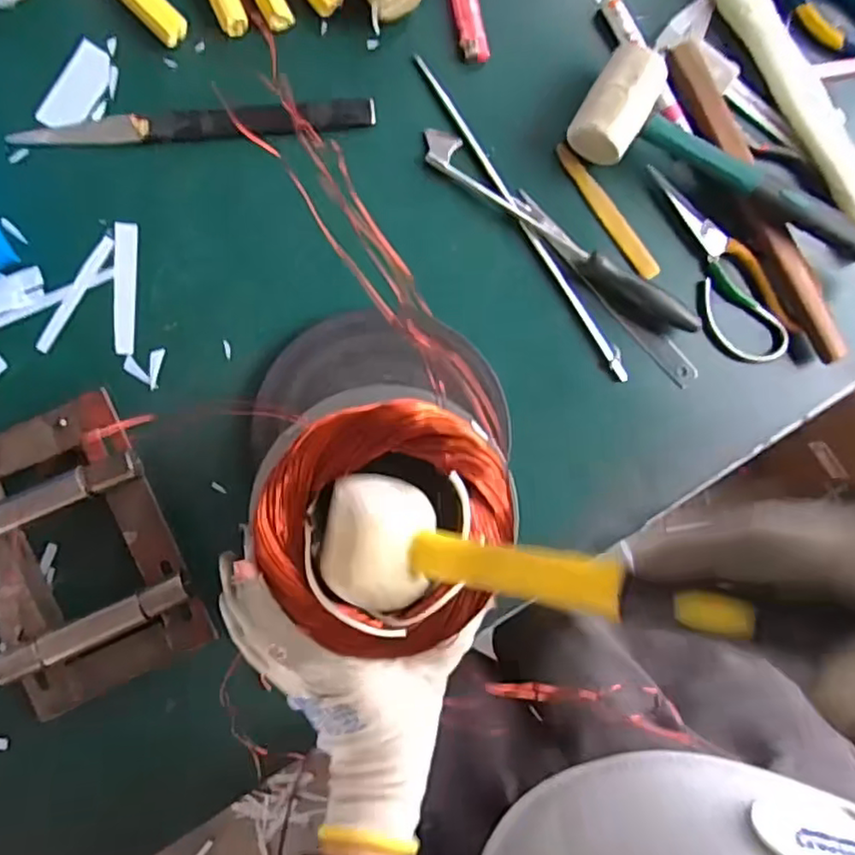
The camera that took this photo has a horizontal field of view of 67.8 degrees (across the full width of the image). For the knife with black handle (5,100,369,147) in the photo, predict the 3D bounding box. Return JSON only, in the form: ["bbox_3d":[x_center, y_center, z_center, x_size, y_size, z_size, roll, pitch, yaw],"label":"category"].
[{"bbox_3d":[-0.172,-0.232,0.483,0.263,0.011,0.024,-6,90,-5],"label":"knife with black handle"}]

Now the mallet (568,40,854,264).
[{"bbox_3d":[0.250,-0.195,0.499,0.281,0.048,0.083,26,87,-4],"label":"mallet"}]

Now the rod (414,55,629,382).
[{"bbox_3d":[0.076,-0.166,0.505,0.013,0.008,0.299,-34,92,-5],"label":"rod"}]

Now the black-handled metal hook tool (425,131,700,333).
[{"bbox_3d":[0.104,-0.150,0.499,0.254,0.024,0.035,34,87,-4],"label":"black-handled metal hook tool"}]

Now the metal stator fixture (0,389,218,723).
[{"bbox_3d":[-0.250,0.089,0.450,0.136,0.052,0.195,-22,92,-5],"label":"metal stator fixture"}]

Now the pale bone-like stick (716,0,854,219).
[{"bbox_3d":[0.299,-0.276,0.515,0.041,0.023,0.289,-31,92,-5],"label":"pale bone-like stick"}]

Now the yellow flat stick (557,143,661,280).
[{"bbox_3d":[0.145,-0.174,0.513,0.017,0.004,0.127,-37,93,-4],"label":"yellow flat stick"}]

